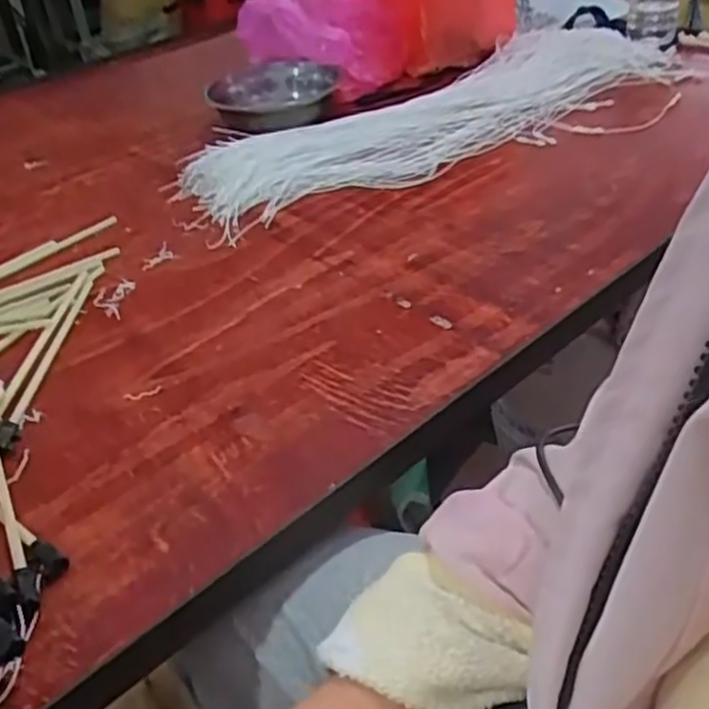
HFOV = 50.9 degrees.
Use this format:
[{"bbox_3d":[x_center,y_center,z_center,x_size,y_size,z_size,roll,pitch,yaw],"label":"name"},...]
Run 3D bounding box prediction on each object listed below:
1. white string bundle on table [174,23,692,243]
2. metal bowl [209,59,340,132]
[{"bbox_3d":[0.110,-0.276,0.832,0.635,0.021,0.205,-29,44,-29],"label":"white string bundle on table"},{"bbox_3d":[-0.094,-0.306,0.867,0.142,0.030,0.166,-3,38,2],"label":"metal bowl"}]

